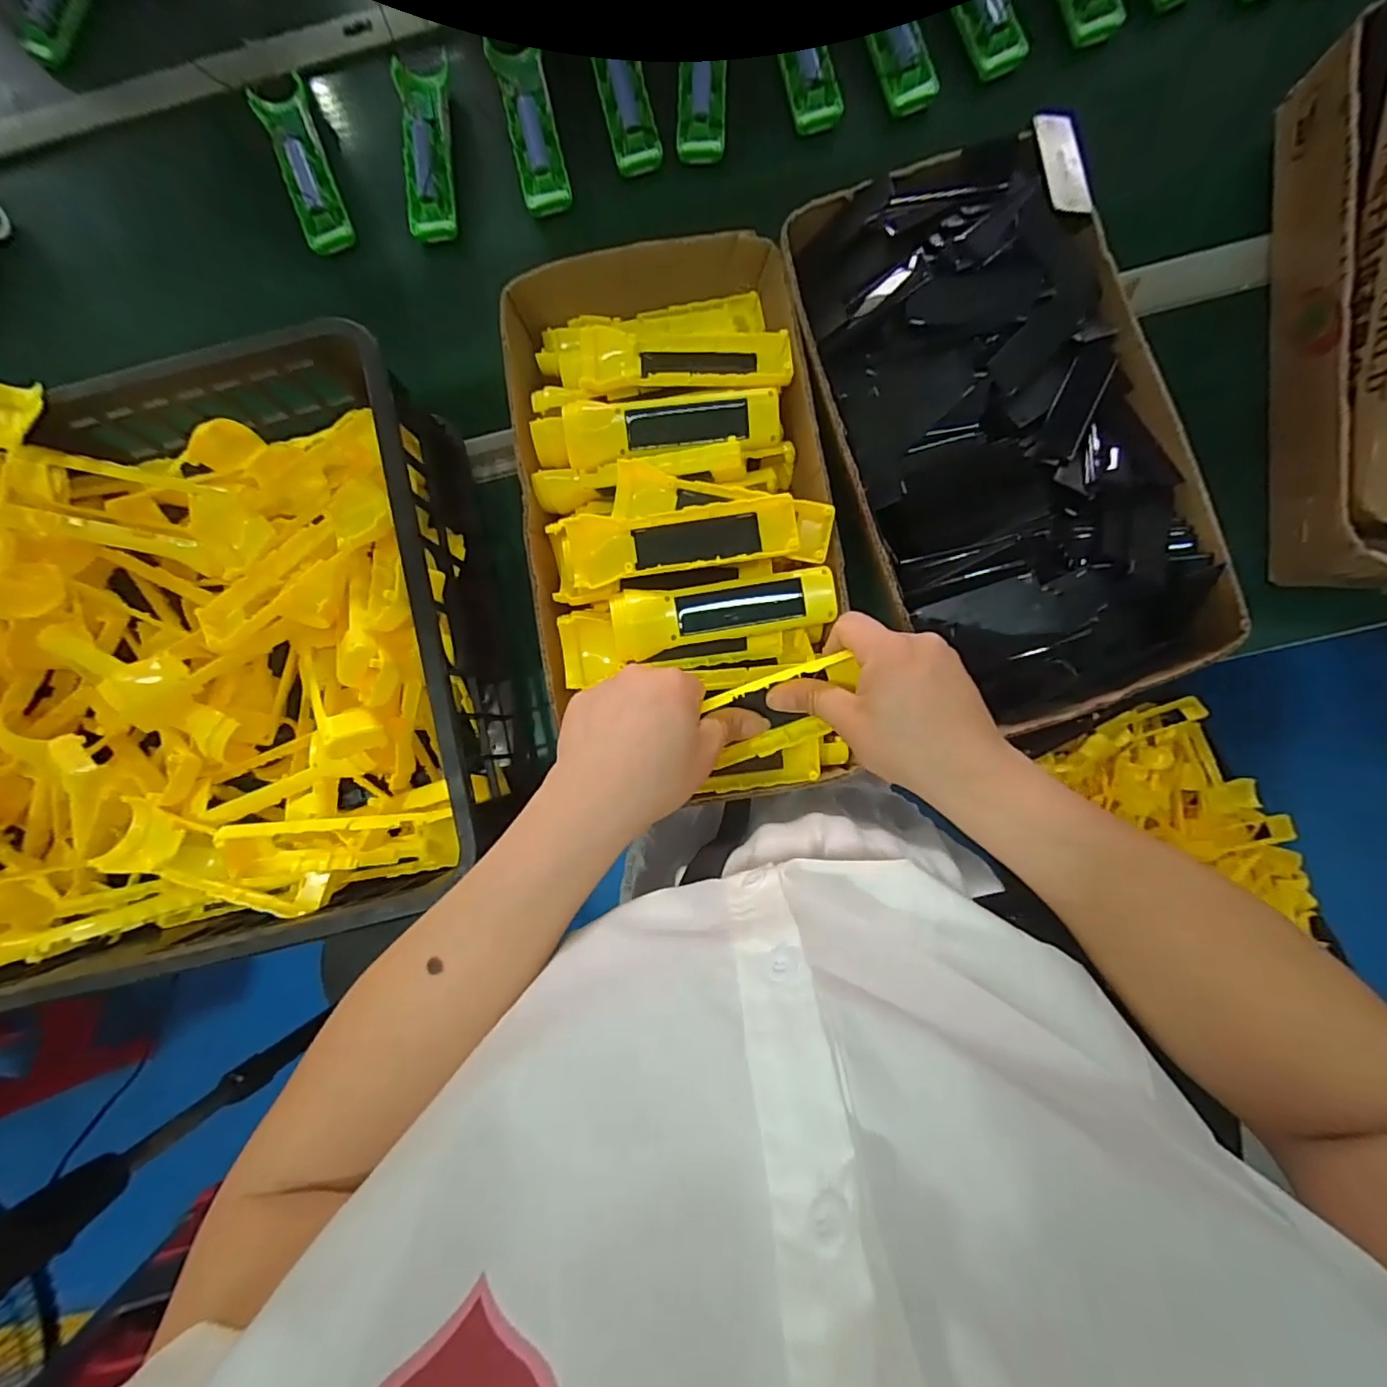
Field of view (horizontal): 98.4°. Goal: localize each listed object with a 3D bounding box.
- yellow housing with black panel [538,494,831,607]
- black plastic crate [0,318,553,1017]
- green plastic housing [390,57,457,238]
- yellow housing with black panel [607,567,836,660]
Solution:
[{"bbox_3d":[-0.002,-0.113,0.435,0.203,0.028,0.057,-10,86,2],"label":"yellow housing with black panel"},{"bbox_3d":[-0.464,-0.003,0.454,0.610,0.123,0.412,-10,86,2],"label":"black plastic crate"},{"bbox_3d":[-0.250,-0.512,0.561,0.047,0.021,0.167,-6,86,2],"label":"green plastic housing"},{"bbox_3d":[0.023,-0.060,0.422,0.157,0.027,0.045,-9,86,2],"label":"yellow housing with black panel"}]

